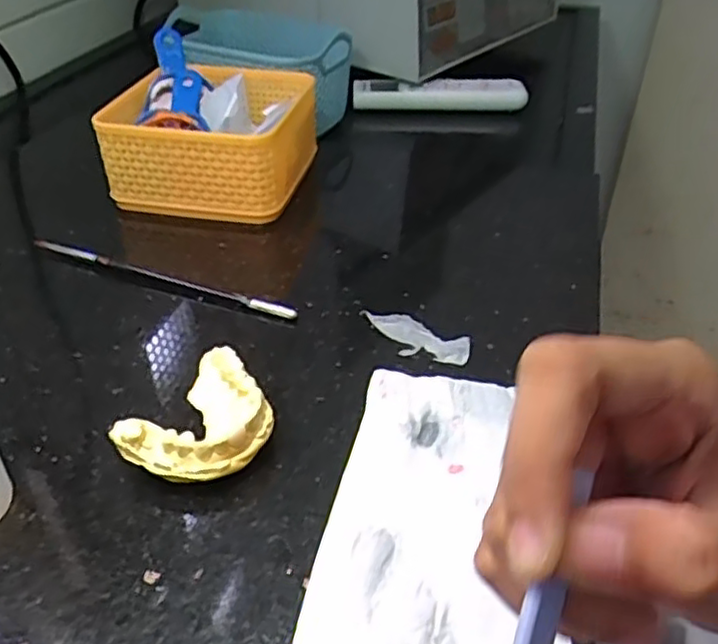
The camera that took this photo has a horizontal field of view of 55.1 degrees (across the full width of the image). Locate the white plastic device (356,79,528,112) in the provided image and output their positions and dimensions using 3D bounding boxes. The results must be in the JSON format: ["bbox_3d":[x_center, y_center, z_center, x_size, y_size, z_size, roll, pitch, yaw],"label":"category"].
[{"bbox_3d":[0.082,-0.233,0.706,0.175,0.032,0.027,5,37,5],"label":"white plastic device"}]

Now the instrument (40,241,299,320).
[{"bbox_3d":[-0.124,-0.028,0.424,0.190,0.010,0.006,15,39,18],"label":"instrument"}]

